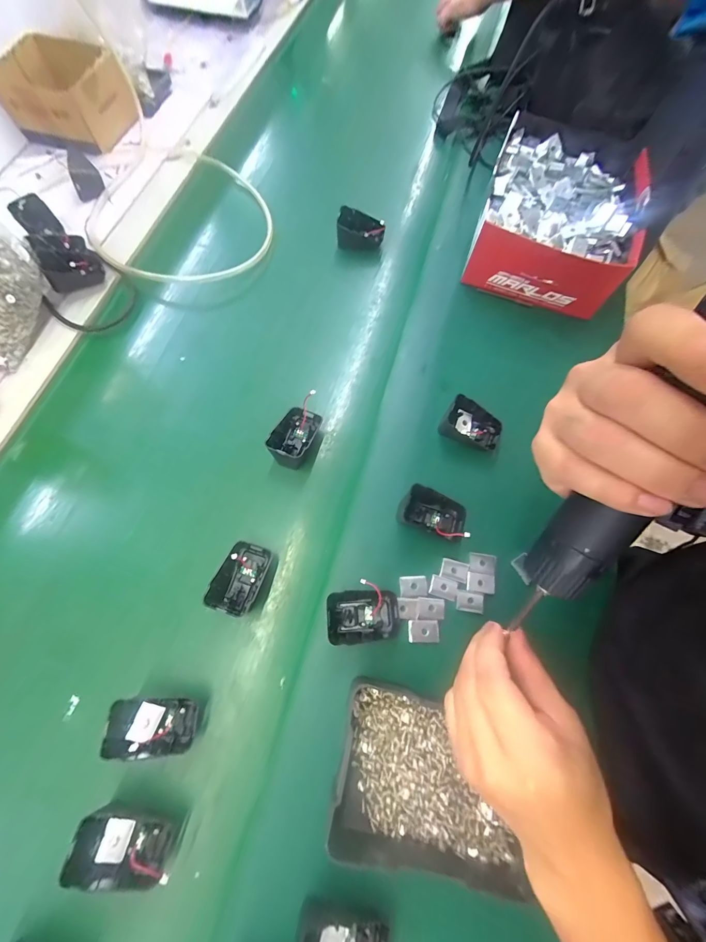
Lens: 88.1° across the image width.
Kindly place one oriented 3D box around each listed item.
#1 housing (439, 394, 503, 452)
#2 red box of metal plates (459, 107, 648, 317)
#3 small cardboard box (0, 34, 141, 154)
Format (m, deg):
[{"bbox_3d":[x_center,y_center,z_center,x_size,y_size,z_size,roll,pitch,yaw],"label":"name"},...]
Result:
[{"bbox_3d":[0.138,-0.051,0.424,0.071,0.038,0.045,27,71,4],"label":"housing"},{"bbox_3d":[0.283,-0.346,0.512,0.195,0.085,0.229,21,71,2],"label":"red box of metal plates"},{"bbox_3d":[-0.453,-0.594,0.575,0.171,0.083,0.132,20,71,1],"label":"small cardboard box"}]

